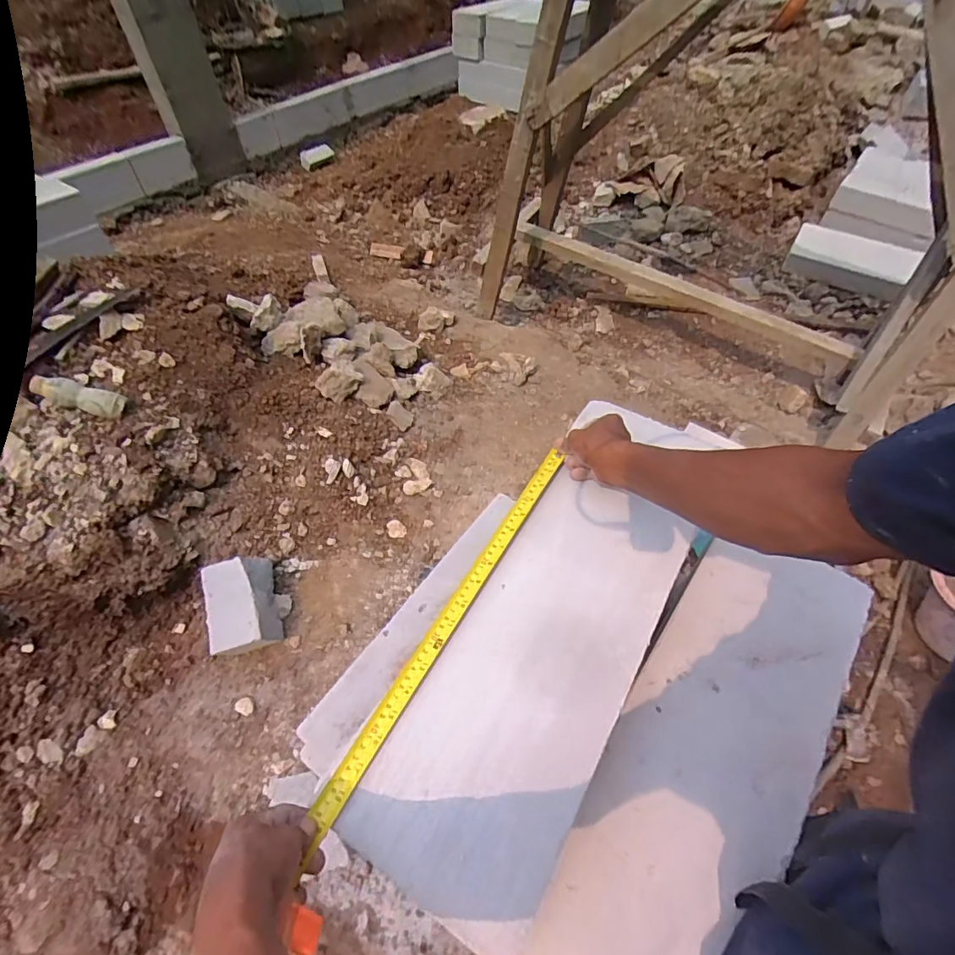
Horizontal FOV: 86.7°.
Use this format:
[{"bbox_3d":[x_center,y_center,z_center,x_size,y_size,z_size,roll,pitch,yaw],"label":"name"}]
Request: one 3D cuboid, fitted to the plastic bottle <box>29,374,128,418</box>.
[{"bbox_3d":[-0.853,-0.178,1.076,0.173,0.042,0.058,16,48,-19],"label":"plastic bottle"}]

